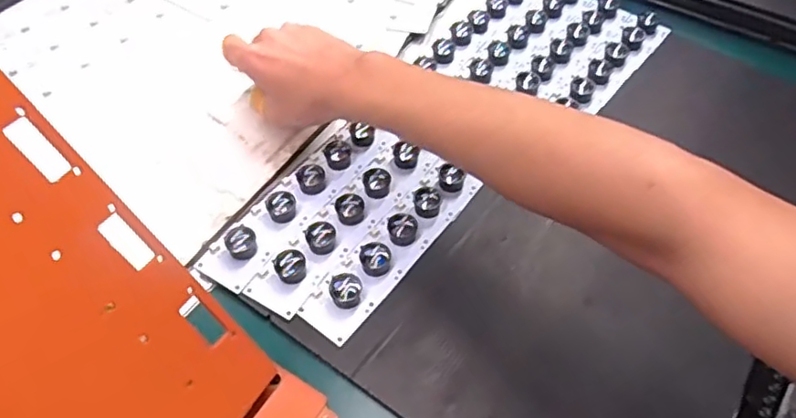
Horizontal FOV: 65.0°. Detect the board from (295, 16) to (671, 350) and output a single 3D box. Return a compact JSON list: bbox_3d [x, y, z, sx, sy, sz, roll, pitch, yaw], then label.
[{"bbox_3d":[0.100,-0.056,0.533,0.047,0.024,0.461,37,60,24],"label":"board"}]

